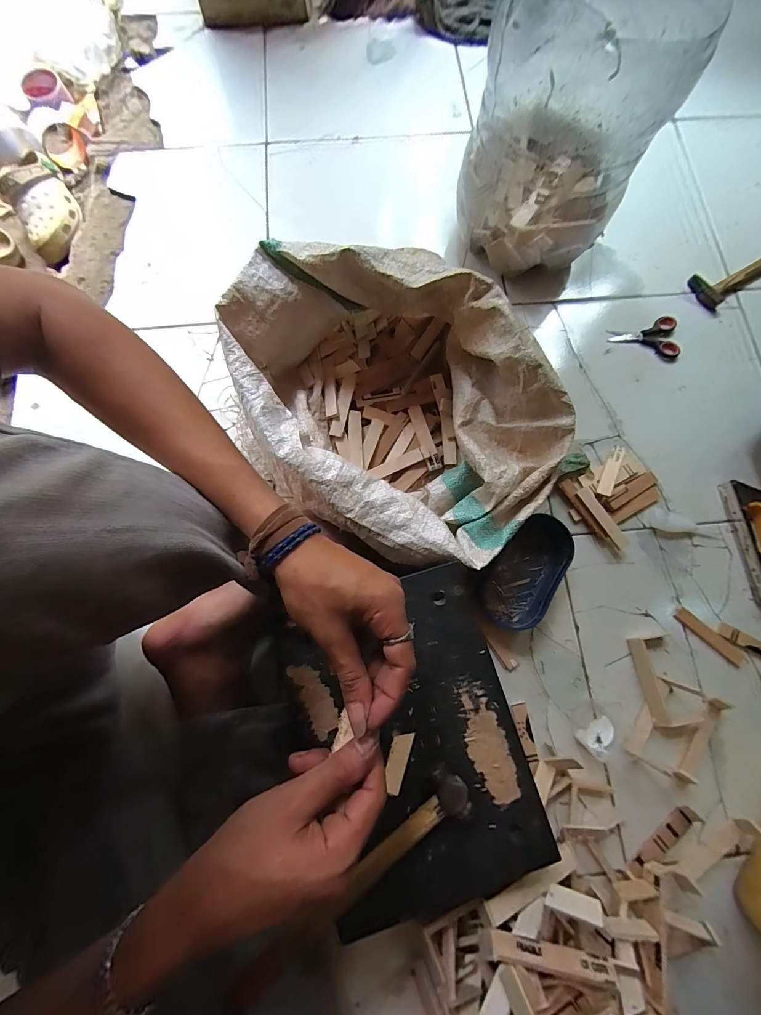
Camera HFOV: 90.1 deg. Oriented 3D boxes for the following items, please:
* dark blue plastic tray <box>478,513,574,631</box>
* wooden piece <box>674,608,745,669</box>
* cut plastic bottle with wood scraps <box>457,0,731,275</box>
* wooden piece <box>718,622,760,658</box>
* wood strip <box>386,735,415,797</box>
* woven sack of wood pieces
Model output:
[{"bbox_3d":[0.201,0.091,0.515,0.096,0.043,0.151,43,80,9],"label":"dark blue plastic tray"},{"bbox_3d":[0.444,0.175,0.513,0.096,0.006,0.022,42,79,9],"label":"wooden piece"},{"bbox_3d":[0.232,-0.480,0.507,0.190,0.259,0.158,-11,77,-3],"label":"cut plastic bottle with wood scraps"},{"bbox_3d":[0.506,0.188,0.511,0.097,0.004,0.022,29,78,6],"label":"wooden piece"},{"bbox_3d":[0.016,0.238,0.355,0.020,0.006,0.051,17,76,4],"label":"wood strip"},{"bbox_3d":[0.016,-0.121,0.480,0.296,0.184,0.404,-33,79,-8],"label":"woven sack of wood pieces"}]

